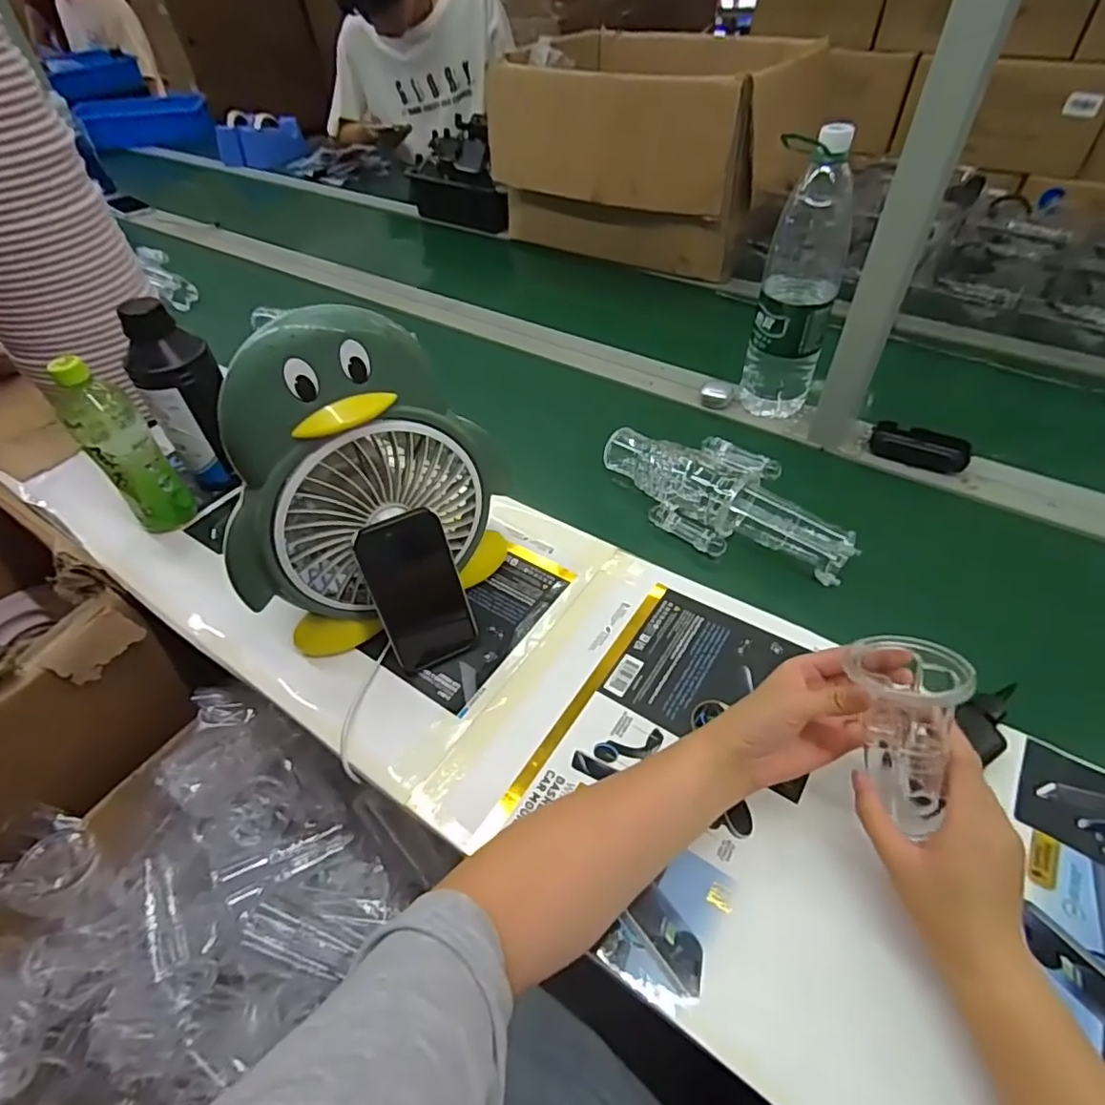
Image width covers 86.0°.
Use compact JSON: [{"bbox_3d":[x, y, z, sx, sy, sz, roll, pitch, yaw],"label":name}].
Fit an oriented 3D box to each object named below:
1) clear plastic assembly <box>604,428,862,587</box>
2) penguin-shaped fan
[{"bbox_3d":[0.188,-0.066,0.669,0.122,0.049,0.292,-35,55,-26],"label":"clear plastic assembly"},{"bbox_3d":[-0.161,-0.052,0.522,0.253,0.290,0.082,-27,51,-19],"label":"penguin-shaped fan"}]

